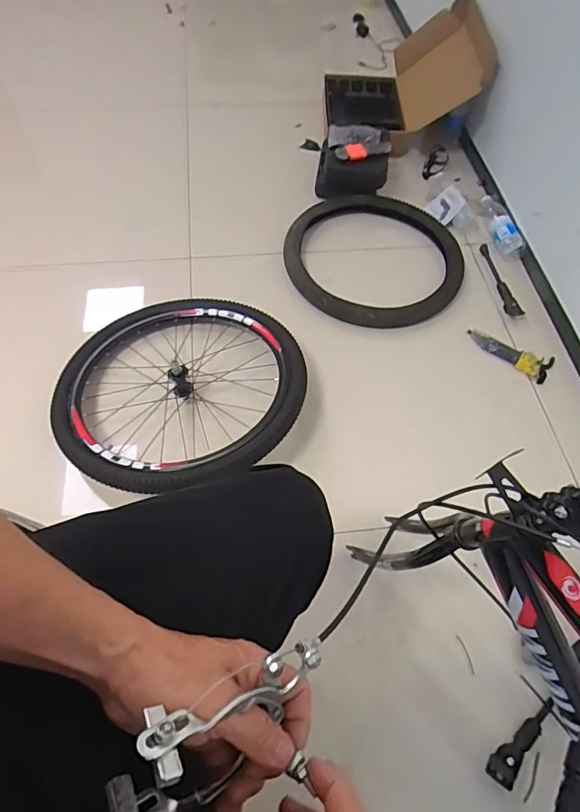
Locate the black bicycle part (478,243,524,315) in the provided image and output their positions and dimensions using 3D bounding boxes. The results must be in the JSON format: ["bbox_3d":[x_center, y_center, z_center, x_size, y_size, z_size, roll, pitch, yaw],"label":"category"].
[{"bbox_3d":[0.552,-0.332,1.294,0.043,0.026,0.245,-7,60,-6],"label":"black bicycle part"}]

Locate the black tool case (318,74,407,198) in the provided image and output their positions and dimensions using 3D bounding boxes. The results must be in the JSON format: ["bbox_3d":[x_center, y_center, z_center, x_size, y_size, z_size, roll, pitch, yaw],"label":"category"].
[{"bbox_3d":[0.218,-0.845,1.525,0.245,0.142,0.563,5,59,1],"label":"black tool case"}]

